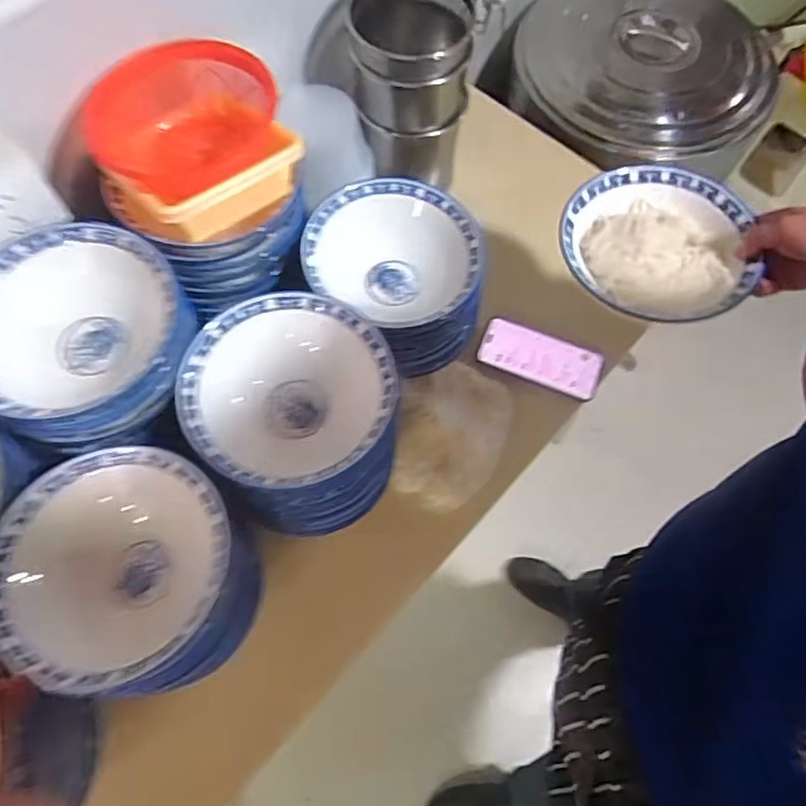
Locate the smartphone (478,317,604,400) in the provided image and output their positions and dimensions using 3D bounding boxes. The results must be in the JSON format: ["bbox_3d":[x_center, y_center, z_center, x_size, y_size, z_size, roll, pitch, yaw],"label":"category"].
[{"bbox_3d":[0.190,-0.064,0.903,0.165,0.012,0.088,19,68,7],"label":"smartphone"}]

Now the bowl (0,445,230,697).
[{"bbox_3d":[-0.245,0.137,0.563,0.191,0.069,0.193,0,67,-1],"label":"bowl"}]

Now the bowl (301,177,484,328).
[{"bbox_3d":[-0.002,-0.170,0.758,0.175,0.063,0.192,0,67,-1],"label":"bowl"}]

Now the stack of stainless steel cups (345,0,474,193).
[{"bbox_3d":[0.009,-0.442,0.907,0.155,0.215,0.177,1,67,-1],"label":"stack of stainless steel cups"}]

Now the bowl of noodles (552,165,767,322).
[{"bbox_3d":[0.268,-0.168,0.687,0.192,0.040,0.195,0,67,-1],"label":"bowl of noodles"}]

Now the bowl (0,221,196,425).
[{"bbox_3d":[-0.310,-0.074,0.622,0.200,0.077,0.183,0,67,-1],"label":"bowl"}]

